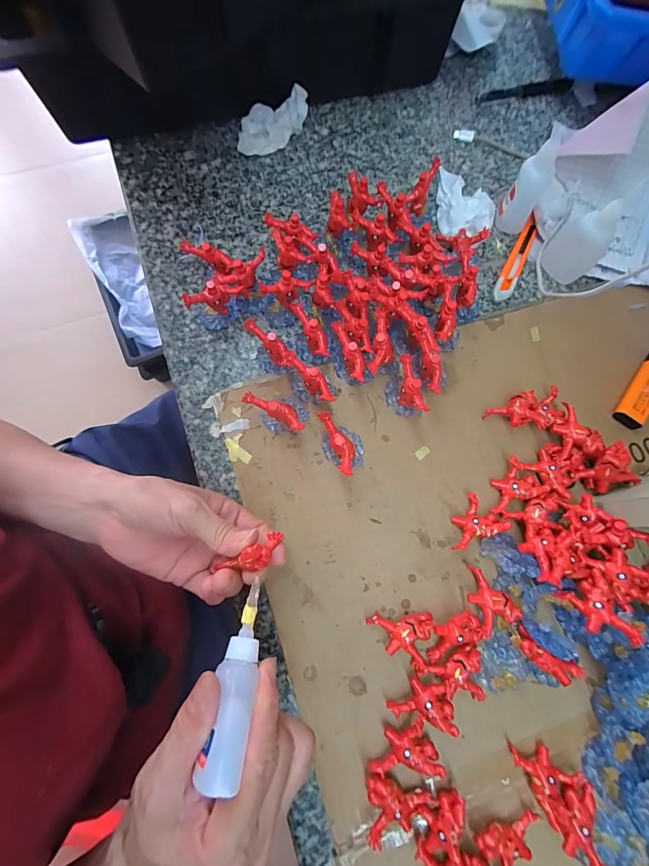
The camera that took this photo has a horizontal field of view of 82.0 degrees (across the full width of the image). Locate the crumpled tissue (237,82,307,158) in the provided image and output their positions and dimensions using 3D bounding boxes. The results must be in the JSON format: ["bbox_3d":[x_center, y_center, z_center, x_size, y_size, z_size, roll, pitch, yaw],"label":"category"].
[{"bbox_3d":[-0.053,-0.324,0.393,0.031,0.032,0.086,38,78,9],"label":"crumpled tissue"}]

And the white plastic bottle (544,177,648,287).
[{"bbox_3d":[0.243,-0.182,0.343,0.030,0.081,0.041,-35,78,-9],"label":"white plastic bottle"}]

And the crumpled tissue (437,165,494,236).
[{"bbox_3d":[0.144,-0.233,0.382,0.058,0.025,0.067,12,75,3],"label":"crumpled tissue"}]

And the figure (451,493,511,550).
[{"bbox_3d":[0.118,0.077,0.301,0.044,0.015,0.035,-42,79,-11],"label":"figure"}]

